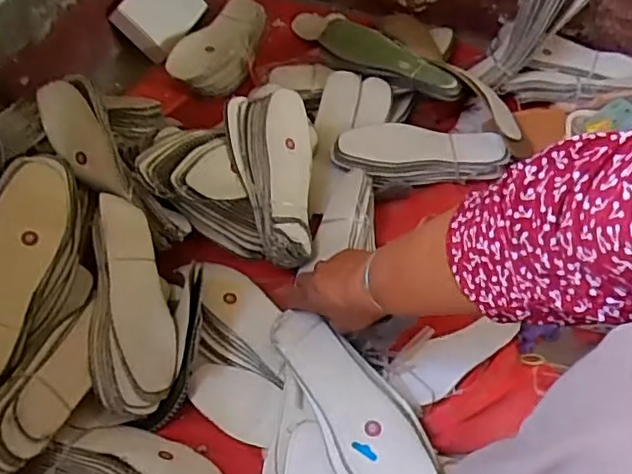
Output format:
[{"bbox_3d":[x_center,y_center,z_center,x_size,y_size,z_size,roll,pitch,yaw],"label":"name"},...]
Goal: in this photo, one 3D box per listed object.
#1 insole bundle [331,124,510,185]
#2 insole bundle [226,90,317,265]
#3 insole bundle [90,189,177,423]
[{"bbox_3d":[0.143,-0.117,0.813,0.232,0.046,0.073,-1,55,-3],"label":"insole bundle"},{"bbox_3d":[-0.051,-0.076,0.763,0.113,0.082,0.245,-5,68,-6],"label":"insole bundle"},{"bbox_3d":[-0.202,0.069,0.642,0.087,0.061,0.248,-9,71,-8],"label":"insole bundle"}]

